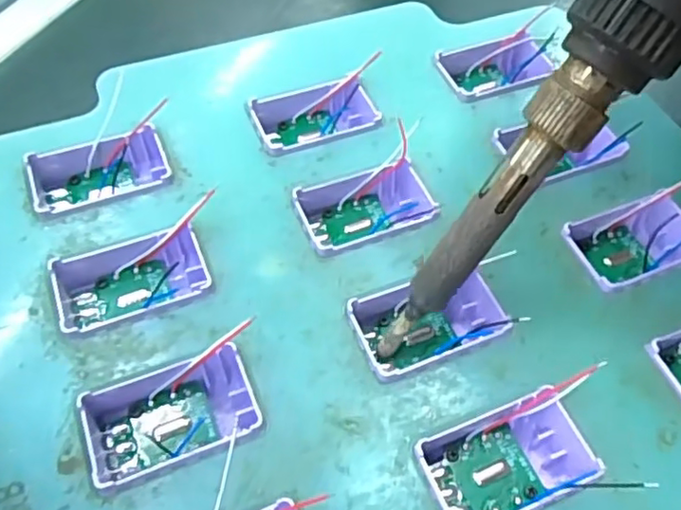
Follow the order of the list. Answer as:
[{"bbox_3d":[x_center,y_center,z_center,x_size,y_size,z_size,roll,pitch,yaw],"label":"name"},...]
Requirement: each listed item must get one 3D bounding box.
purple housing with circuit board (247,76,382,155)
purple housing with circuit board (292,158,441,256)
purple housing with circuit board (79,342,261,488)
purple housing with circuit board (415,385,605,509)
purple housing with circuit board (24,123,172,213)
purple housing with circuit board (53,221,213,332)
[{"bbox_3d":[-0.007,-0.036,0.168,0.032,0.010,0.021,-16,60,-15],"label":"purple housing with circuit board"},{"bbox_3d":[0.006,-0.010,0.153,0.032,0.011,0.020,-18,60,-16],"label":"purple housing with circuit board"},{"bbox_3d":[-0.034,0.030,0.123,0.033,0.010,0.020,-16,60,-14],"label":"purple housing with circuit board"},{"bbox_3d":[0.032,0.039,0.122,0.028,0.011,0.019,-16,60,-14],"label":"purple housing with circuit board"},{"bbox_3d":[-0.059,-0.020,0.156,0.031,0.013,0.022,-20,61,-17],"label":"purple housing with circuit board"},{"bbox_3d":[-0.046,0.006,0.139,0.031,0.010,0.017,-17,60,-15],"label":"purple housing with circuit board"}]

